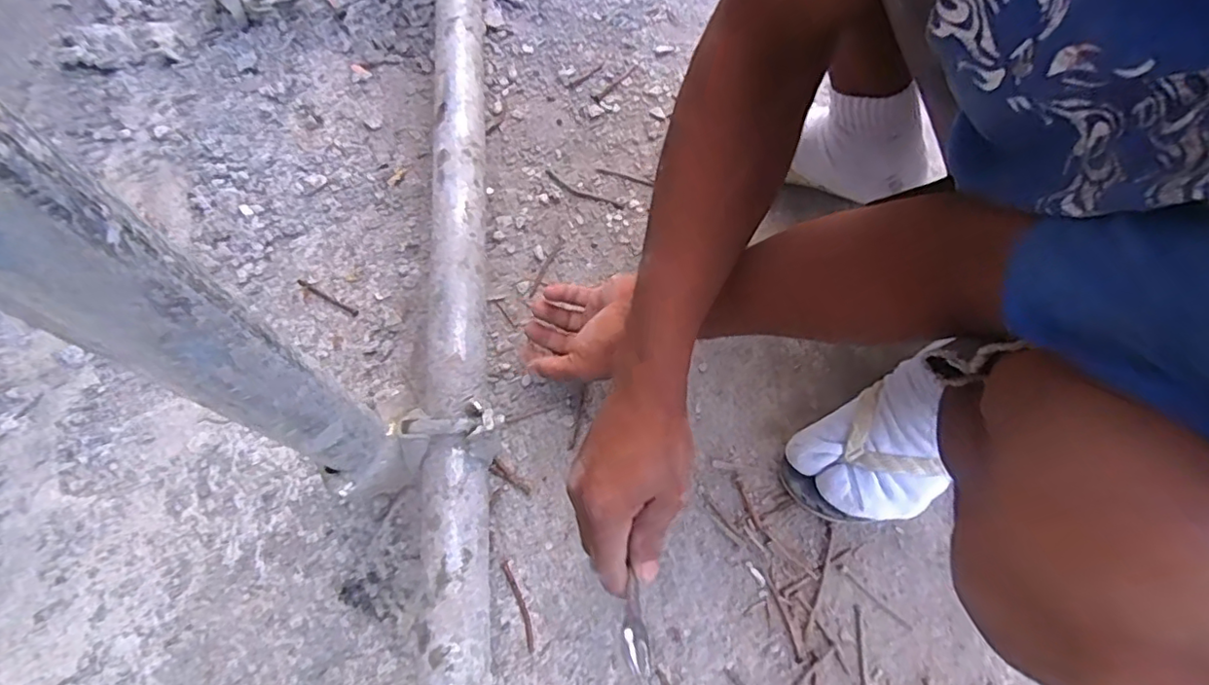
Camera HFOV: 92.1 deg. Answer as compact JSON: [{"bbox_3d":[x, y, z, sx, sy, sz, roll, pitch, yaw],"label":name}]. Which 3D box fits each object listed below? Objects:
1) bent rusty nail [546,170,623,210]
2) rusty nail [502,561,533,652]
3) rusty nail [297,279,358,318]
[{"bbox_3d":[-0.025,-0.167,0.644,0.097,0.004,0.015,26,69,8],"label":"bent rusty nail"},{"bbox_3d":[-0.070,0.216,0.481,0.008,0.004,0.071,-21,70,-10],"label":"rusty nail"},{"bbox_3d":[-0.277,-0.045,0.583,0.073,0.004,0.006,28,70,9],"label":"rusty nail"}]

